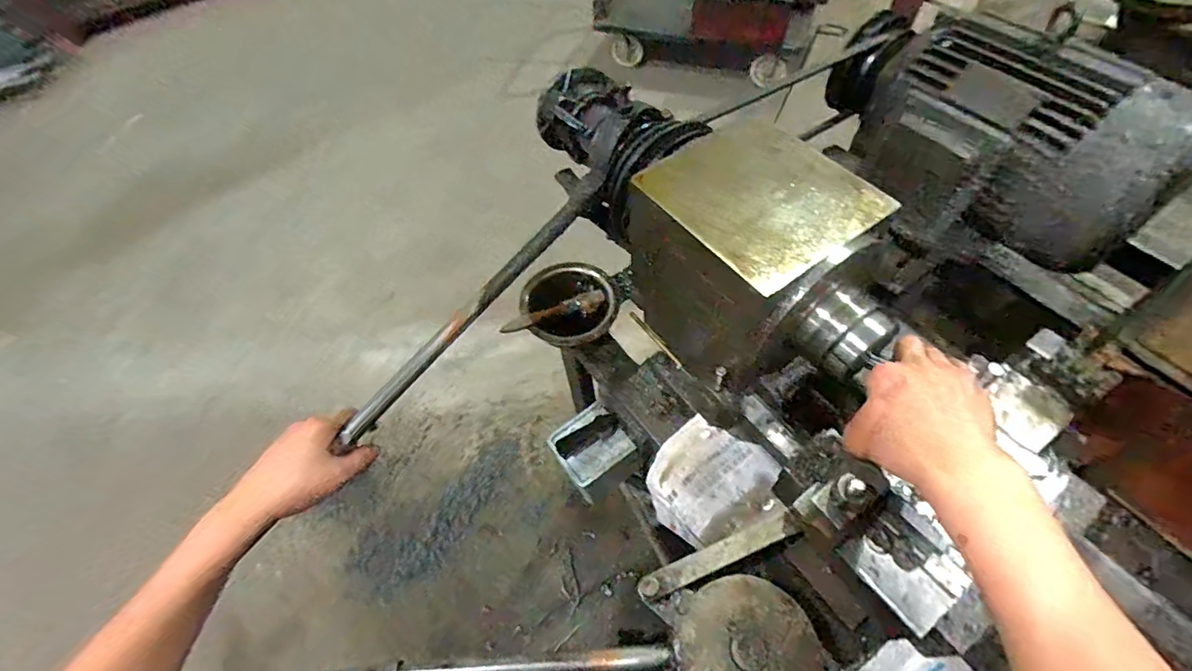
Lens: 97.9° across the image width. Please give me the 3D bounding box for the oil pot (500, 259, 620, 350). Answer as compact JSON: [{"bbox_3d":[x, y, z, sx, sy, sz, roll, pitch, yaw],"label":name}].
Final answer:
[{"bbox_3d":[-0.039,-0.038,0.713,0.134,0.059,0.122,-2,57,3],"label":"oil pot"}]

